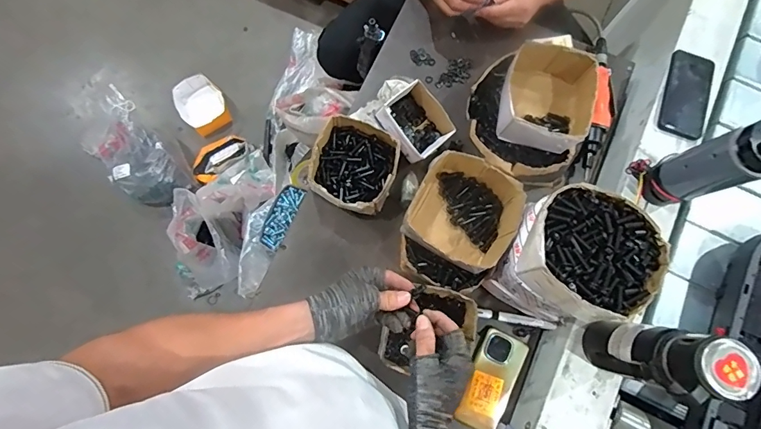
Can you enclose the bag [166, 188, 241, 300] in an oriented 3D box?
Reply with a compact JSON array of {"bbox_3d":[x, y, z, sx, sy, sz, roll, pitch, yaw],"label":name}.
[{"bbox_3d":[-0.578,0.103,1.265,0.191,0.157,0.296,-31,81,-7],"label":"bag"}]

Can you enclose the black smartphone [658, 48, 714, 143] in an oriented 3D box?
[{"bbox_3d":[0.553,-0.217,0.737,0.075,0.007,0.163,20,82,9],"label":"black smartphone"}]

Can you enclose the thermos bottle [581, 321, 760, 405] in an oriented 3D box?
[{"bbox_3d":[0.352,0.181,0.532,0.075,0.228,0.072,7,79,0],"label":"thermos bottle"}]

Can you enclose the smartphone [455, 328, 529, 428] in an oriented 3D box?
[{"bbox_3d":[0.188,0.285,0.696,0.078,0.017,0.163,27,82,-1],"label":"smartphone"}]

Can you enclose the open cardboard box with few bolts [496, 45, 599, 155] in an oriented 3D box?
[{"bbox_3d":[0.281,-0.195,0.701,0.135,0.081,0.155,10,79,1],"label":"open cardboard box with few bolts"}]

